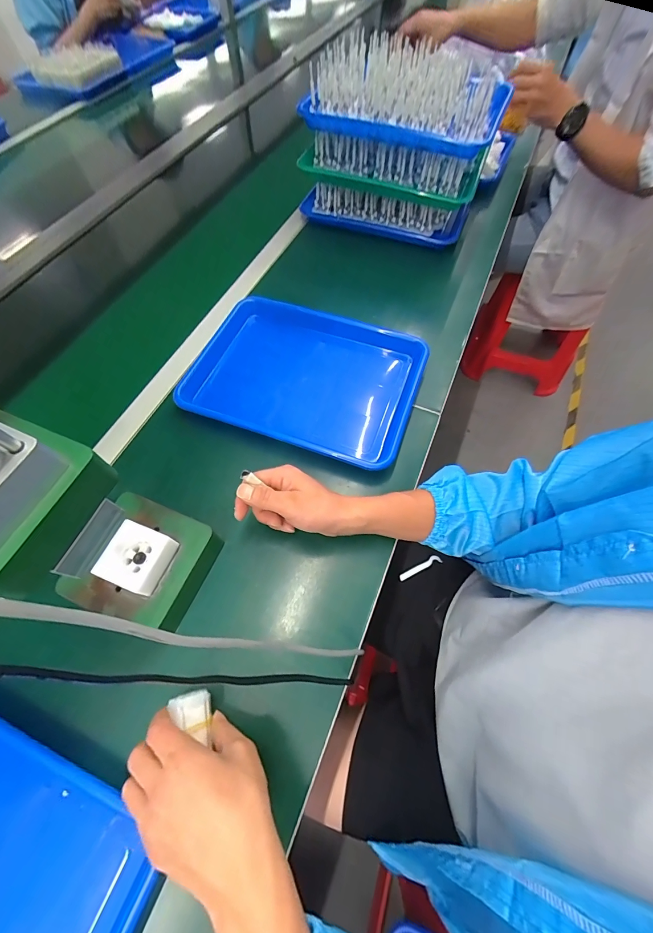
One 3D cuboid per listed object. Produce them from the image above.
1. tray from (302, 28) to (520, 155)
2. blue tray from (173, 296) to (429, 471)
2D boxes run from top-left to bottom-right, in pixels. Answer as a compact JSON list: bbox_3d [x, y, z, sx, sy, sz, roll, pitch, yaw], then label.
[{"bbox_3d":[0.145,-0.632,0.582,0.305,0.086,0.235,26,66,15],"label":"tray"},{"bbox_3d":[-0.035,-0.134,0.538,0.331,0.043,0.239,18,64,11],"label":"blue tray"}]

